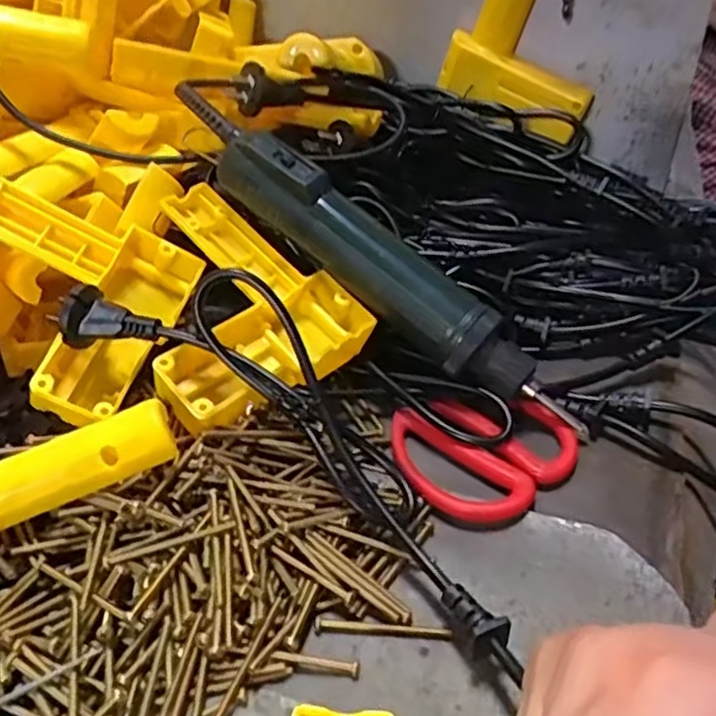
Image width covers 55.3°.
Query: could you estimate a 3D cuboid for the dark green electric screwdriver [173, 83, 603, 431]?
[{"bbox_3d":[0.006,-0.059,0.384,0.281,0.037,0.035,40,53,8],"label":"dark green electric screwdriver"}]

